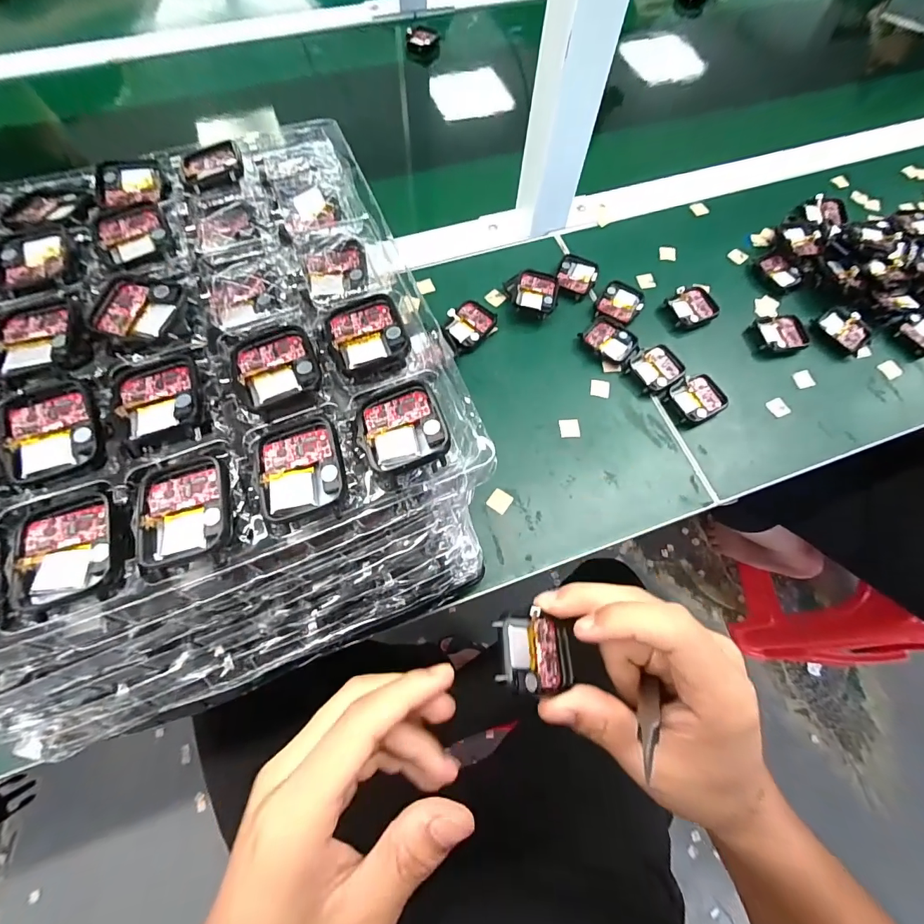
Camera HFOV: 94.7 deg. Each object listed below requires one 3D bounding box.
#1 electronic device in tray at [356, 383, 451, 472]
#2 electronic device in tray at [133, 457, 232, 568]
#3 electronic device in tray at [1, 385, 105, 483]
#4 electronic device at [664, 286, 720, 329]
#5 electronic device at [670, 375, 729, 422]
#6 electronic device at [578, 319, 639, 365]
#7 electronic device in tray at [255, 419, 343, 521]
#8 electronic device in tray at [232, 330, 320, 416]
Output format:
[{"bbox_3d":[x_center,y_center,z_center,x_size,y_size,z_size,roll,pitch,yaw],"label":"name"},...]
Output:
[{"bbox_3d":[-0.027,-0.017,0.191,0.038,0.010,0.042,-9,68,-6],"label":"electronic device in tray"},{"bbox_3d":[-0.117,0.019,0.178,0.038,0.008,0.044,-14,68,-8],"label":"electronic device in tray"},{"bbox_3d":[-0.182,-0.014,0.189,0.037,0.006,0.044,-21,69,-10],"label":"electronic device in tray"},{"bbox_3d":[0.212,-0.143,0.393,0.046,0.013,0.037,-23,70,-11],"label":"electronic device"},{"bbox_3d":[0.198,-0.052,0.358,0.044,0.012,0.035,-25,70,-12],"label":"electronic device"},{"bbox_3d":[0.129,-0.106,0.375,0.037,0.009,0.048,-39,74,-16],"label":"electronic device"},{"bbox_3d":[-0.071,0.002,0.186,0.035,0.007,0.041,-15,69,-8],"label":"electronic device in tray"},{"bbox_3d":[-0.088,-0.044,0.202,0.037,0.006,0.046,-21,69,-10],"label":"electronic device in tray"}]

